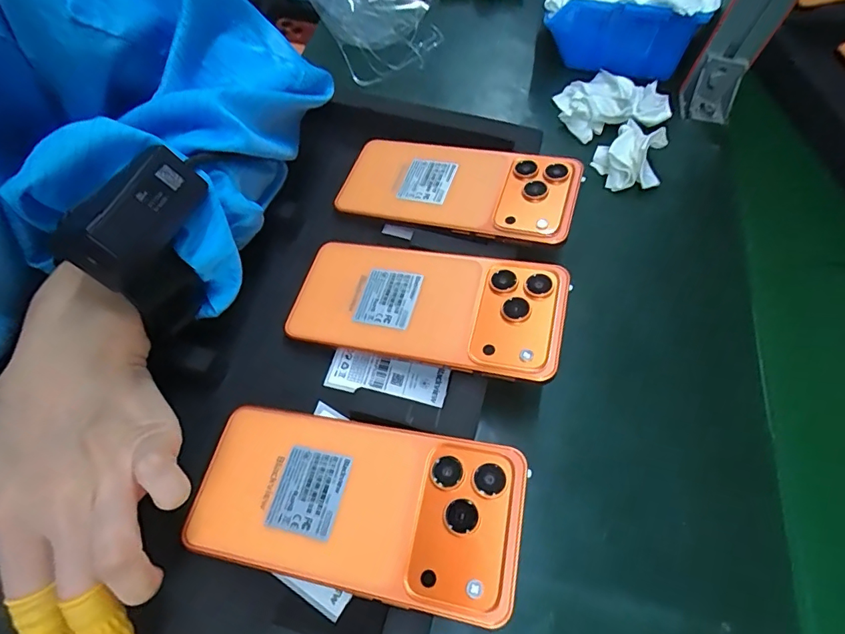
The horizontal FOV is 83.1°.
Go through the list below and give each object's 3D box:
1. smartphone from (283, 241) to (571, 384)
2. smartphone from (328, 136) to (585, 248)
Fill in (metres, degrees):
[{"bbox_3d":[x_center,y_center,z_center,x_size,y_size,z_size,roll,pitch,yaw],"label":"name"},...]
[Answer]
[{"bbox_3d":[0.001,-0.008,0.287,0.160,0.007,0.073,8,62,16],"label":"smartphone"},{"bbox_3d":[0.023,-0.090,0.331,0.159,0.007,0.070,12,67,17],"label":"smartphone"}]

